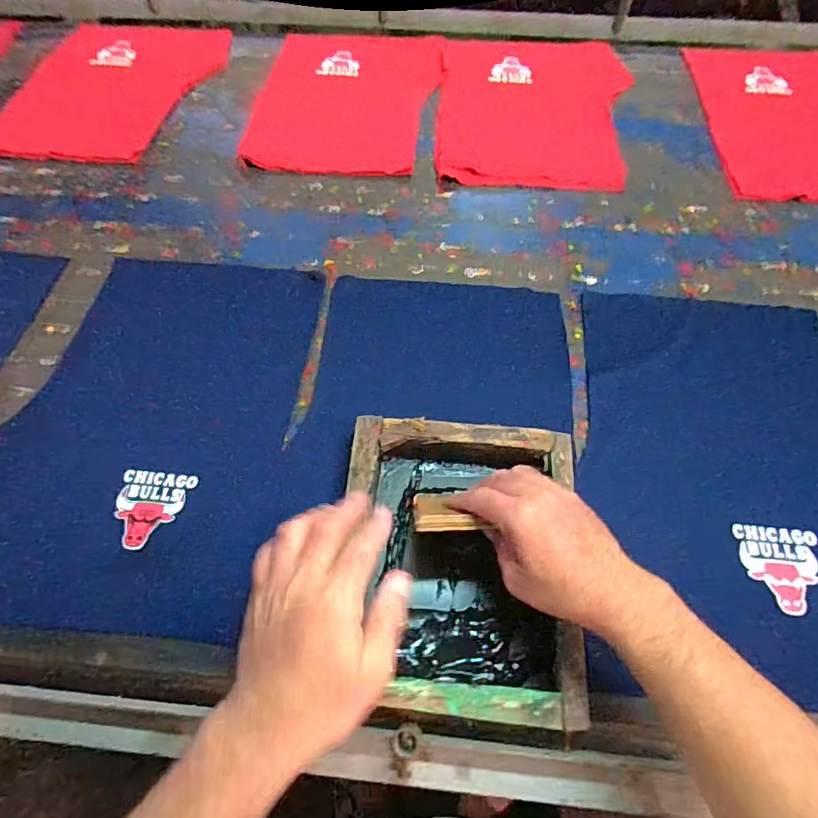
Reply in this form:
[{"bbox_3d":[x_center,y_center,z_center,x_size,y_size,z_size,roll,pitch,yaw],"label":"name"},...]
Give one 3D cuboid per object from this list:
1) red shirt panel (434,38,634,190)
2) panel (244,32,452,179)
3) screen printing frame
[{"bbox_3d":[0.222,-0.562,0.923,0.328,0.017,0.464,4,61,3],"label":"red shirt panel"},{"bbox_3d":[-0.113,-0.589,0.955,0.321,0.015,0.466,5,60,3],"label":"panel"},{"bbox_3d":[0.046,0.144,0.499,0.219,0.053,0.267,4,61,3],"label":"screen printing frame"}]

